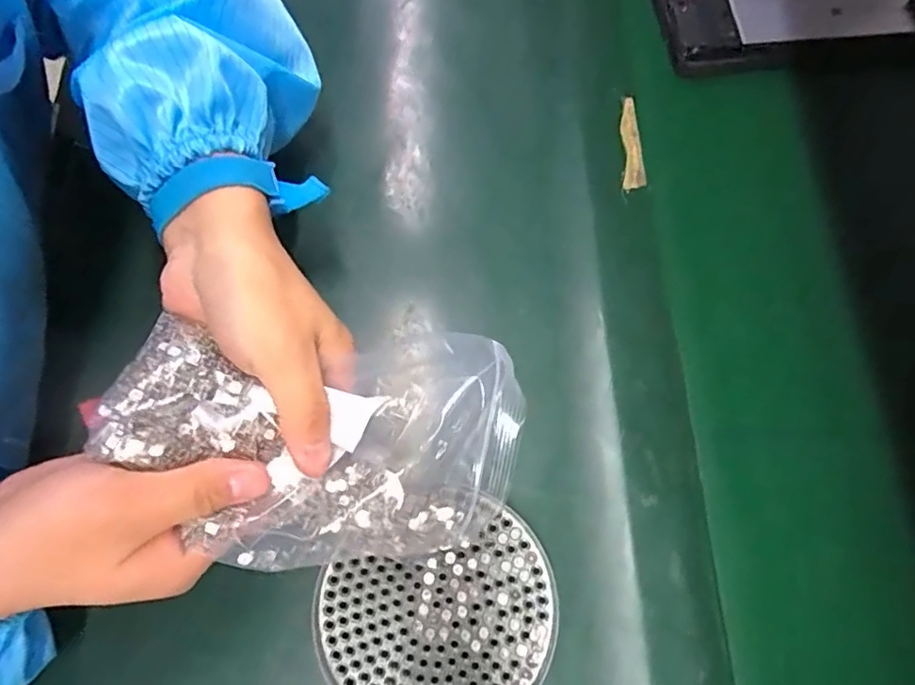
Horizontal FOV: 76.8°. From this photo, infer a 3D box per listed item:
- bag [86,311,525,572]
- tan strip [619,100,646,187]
[{"bbox_3d":[-0.053,0.047,0.266,0.189,0.024,0.105,6,76,-27],"label":"bag"},{"bbox_3d":[0.115,-0.130,0.382,0.013,0.010,0.067,2,71,-1],"label":"tan strip"}]

